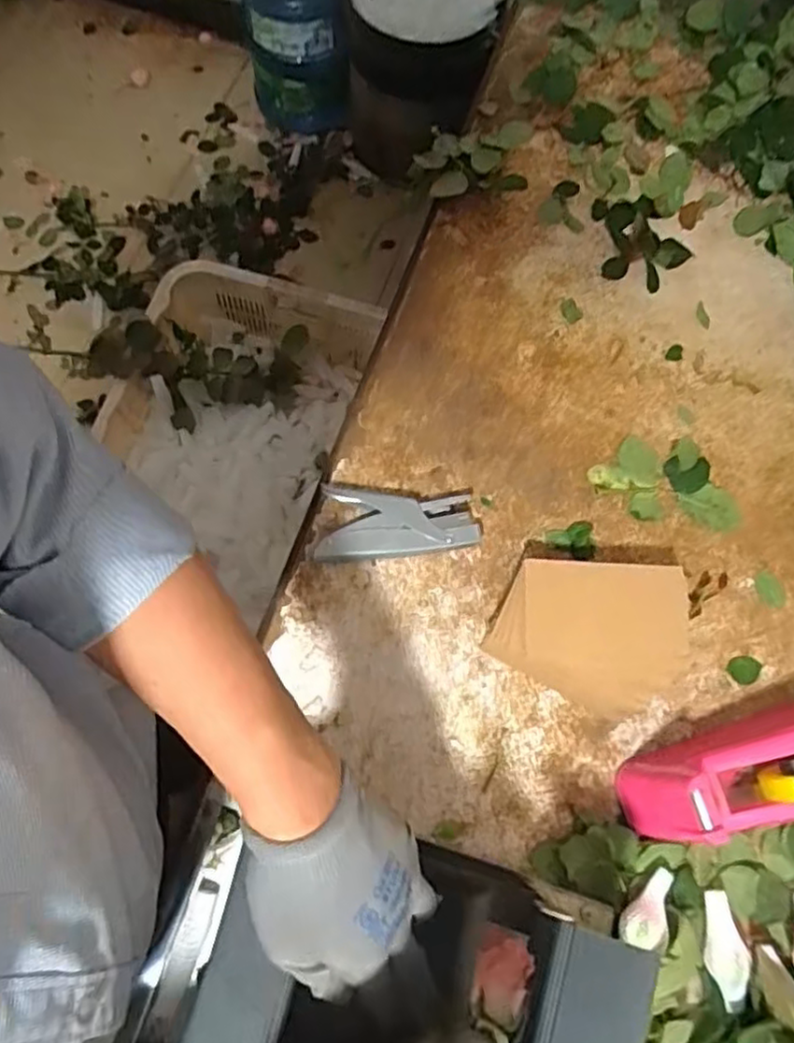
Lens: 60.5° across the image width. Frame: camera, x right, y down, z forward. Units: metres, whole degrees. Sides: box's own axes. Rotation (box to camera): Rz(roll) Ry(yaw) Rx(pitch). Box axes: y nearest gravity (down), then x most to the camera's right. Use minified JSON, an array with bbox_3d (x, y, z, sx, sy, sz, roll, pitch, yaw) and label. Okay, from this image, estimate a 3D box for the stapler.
[{"bbox_3d":[0.001,0.006,0.635,0.143,0.026,0.071,5,73,-1],"label":"stapler"}]

